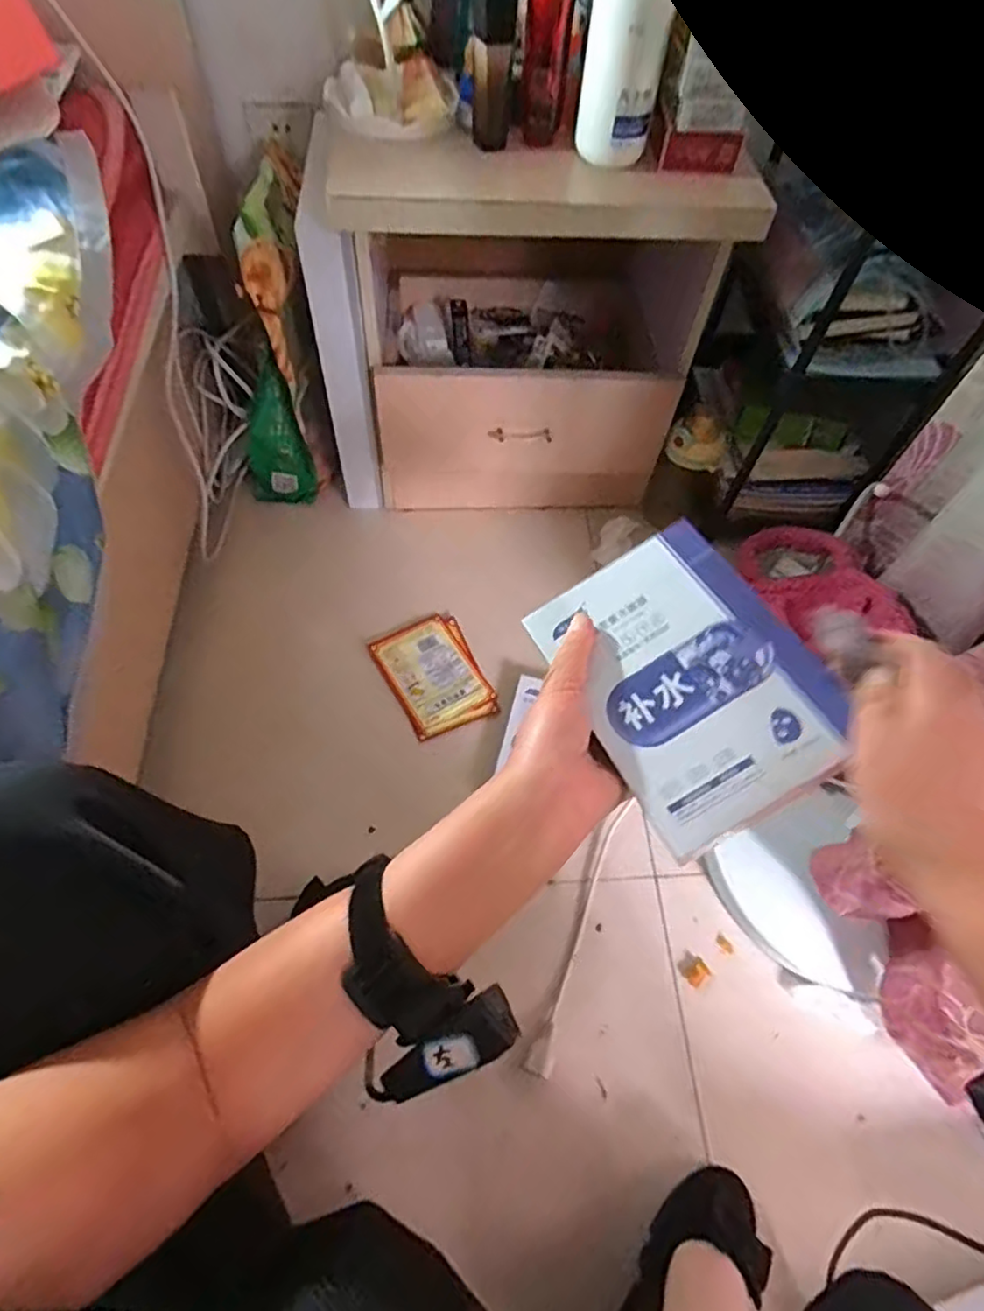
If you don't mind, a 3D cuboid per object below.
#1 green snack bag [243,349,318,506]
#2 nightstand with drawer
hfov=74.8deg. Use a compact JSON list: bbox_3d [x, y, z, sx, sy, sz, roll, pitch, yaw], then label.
[{"bbox_3d":[-0.308,-0.306,0.907,0.085,0.222,0.036,2,59,-4],"label":"green snack bag"},{"bbox_3d":[0.014,-0.454,0.877,0.450,0.432,0.299,-1,59,-5],"label":"nightstand with drawer"}]

